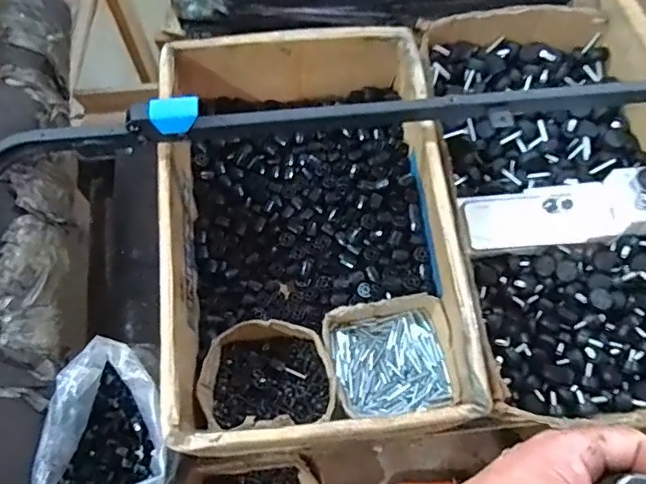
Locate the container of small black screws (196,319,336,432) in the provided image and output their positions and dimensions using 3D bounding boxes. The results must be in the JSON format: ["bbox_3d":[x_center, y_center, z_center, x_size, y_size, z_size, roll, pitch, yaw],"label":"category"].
[{"bbox_3d":[-0.068,0.166,0.731,0.158,0.072,0.114,-5,68,-2],"label":"container of small black screws"}]

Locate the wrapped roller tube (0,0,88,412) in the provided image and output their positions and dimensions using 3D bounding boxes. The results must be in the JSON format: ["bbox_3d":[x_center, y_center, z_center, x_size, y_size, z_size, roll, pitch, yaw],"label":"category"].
[{"bbox_3d":[-0.381,-0.108,0.715,0.123,0.089,0.617,-10,69,-4],"label":"wrapped roller tube"}]

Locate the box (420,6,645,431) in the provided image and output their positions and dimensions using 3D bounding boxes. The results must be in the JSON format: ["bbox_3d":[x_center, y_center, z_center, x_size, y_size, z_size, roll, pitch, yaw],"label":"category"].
[{"bbox_3d":[0.322,-0.060,0.775,0.331,0.117,0.594,-12,69,-5],"label":"box"}]

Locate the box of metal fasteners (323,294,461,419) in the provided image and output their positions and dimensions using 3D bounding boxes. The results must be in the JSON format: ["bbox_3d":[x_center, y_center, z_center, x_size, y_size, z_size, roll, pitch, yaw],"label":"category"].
[{"bbox_3d":[0.086,0.148,0.735,0.161,0.064,0.138,-7,68,-3],"label":"box of metal fasteners"}]

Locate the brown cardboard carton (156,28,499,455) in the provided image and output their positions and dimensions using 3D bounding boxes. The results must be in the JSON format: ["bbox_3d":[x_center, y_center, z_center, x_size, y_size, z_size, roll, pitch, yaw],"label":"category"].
[{"bbox_3d":[-0.014,-0.016,0.749,0.345,0.163,0.521,-6,68,-3],"label":"brown cardboard carton"}]

